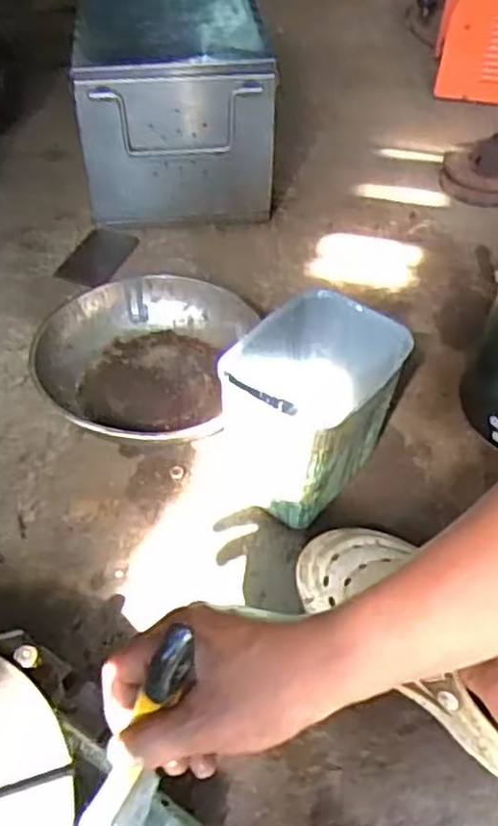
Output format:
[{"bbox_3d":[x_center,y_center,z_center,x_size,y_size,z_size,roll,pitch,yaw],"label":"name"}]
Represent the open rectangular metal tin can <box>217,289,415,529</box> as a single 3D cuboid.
[{"bbox_3d":[0.059,-0.005,0.712,0.147,0.160,0.155,33,52,25],"label":"open rectangular metal tin can"}]

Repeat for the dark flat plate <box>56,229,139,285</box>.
[{"bbox_3d":[-0.217,-0.220,1.052,0.074,0.008,0.114,21,53,14],"label":"dark flat plate"}]

